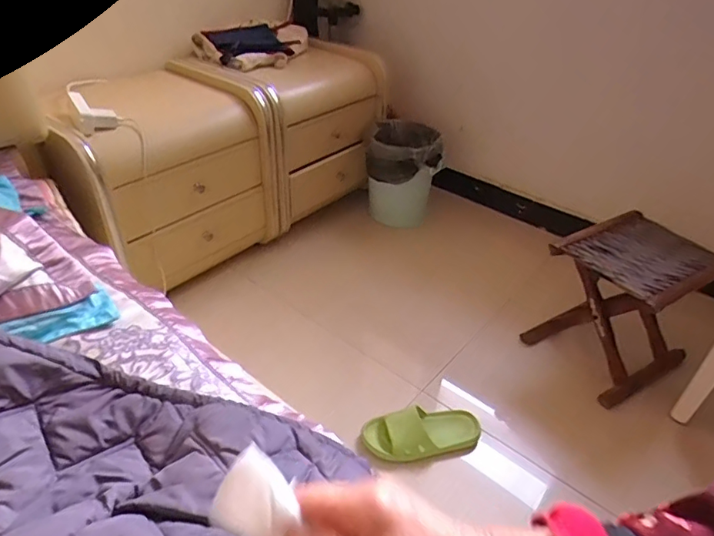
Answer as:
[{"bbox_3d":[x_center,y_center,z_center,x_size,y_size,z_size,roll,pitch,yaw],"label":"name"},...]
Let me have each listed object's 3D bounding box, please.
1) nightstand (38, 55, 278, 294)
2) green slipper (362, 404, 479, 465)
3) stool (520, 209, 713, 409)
[{"bbox_3d":[-0.512,-0.235,1.306,0.392,0.424,0.490,25,42,26],"label":"nightstand"},{"bbox_3d":[0.132,0.324,1.003,0.237,0.065,0.092,-5,38,-11],"label":"green slipper"},{"bbox_3d":[0.598,0.098,1.173,0.284,0.332,0.253,-19,42,-27],"label":"stool"}]

